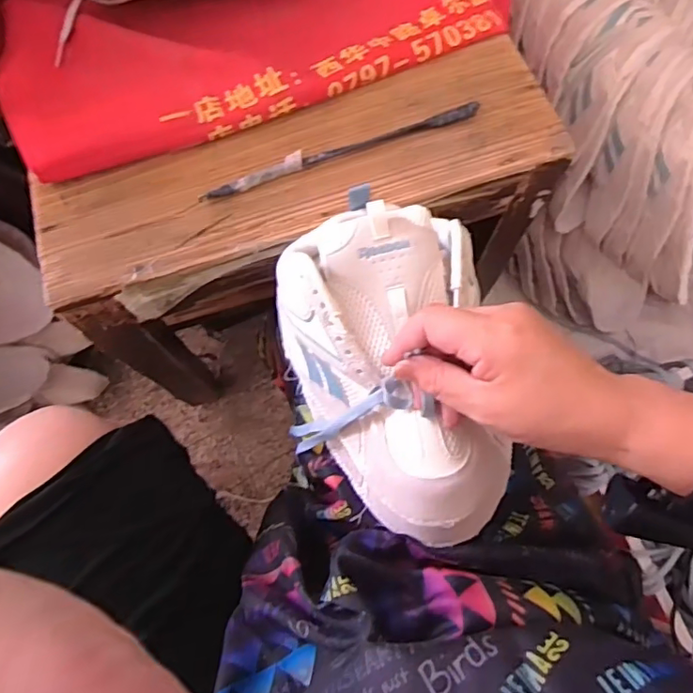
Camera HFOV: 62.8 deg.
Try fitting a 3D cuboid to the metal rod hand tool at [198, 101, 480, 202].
[{"bbox_3d":[-0.003,-0.155,0.447,0.228,0.009,0.013,-20,77,-6],"label":"metal rod hand tool"}]

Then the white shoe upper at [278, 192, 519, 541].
[{"bbox_3d":[0.031,0.017,0.404,0.143,0.105,0.236,-9,76,-3],"label":"white shoe upper"}]

